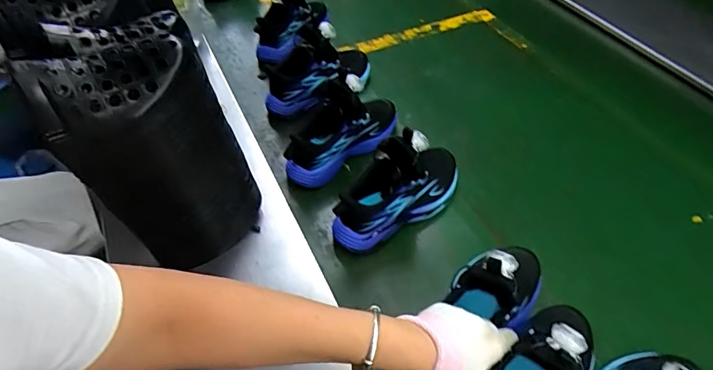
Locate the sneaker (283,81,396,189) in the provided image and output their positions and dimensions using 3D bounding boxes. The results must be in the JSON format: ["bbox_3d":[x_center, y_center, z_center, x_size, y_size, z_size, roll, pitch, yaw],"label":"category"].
[{"bbox_3d":[-0.026,-0.092,0.680,0.199,0.119,0.074,-36,59,-26],"label":"sneaker"}]

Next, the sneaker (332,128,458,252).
[{"bbox_3d":[0.062,-0.005,0.608,0.215,0.126,0.071,-29,56,-22],"label":"sneaker"}]

